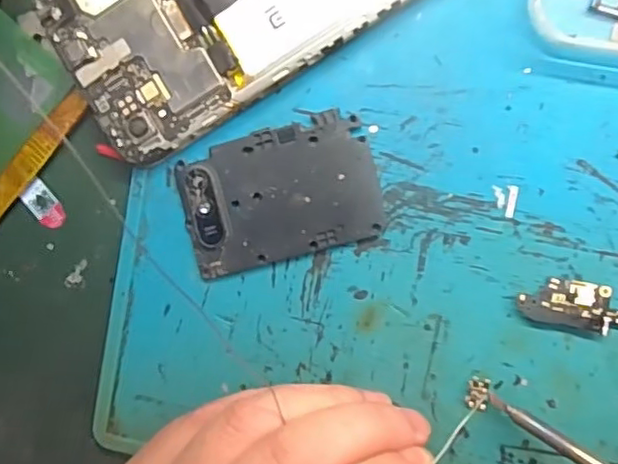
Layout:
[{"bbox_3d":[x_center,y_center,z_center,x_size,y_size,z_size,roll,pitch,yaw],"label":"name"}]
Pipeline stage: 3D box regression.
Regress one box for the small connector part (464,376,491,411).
[{"bbox_3d":[0.057,0.054,0.203,0.007,0.004,0.010,11,95,7],"label":"small connector part"}]

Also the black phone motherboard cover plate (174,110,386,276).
[{"bbox_3d":[-0.010,-0.013,0.209,0.066,0.005,0.043,-15,91,8],"label":"black phone motherboard cover plate"}]

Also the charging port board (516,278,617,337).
[{"bbox_3d":[0.090,0.025,0.197,0.042,0.005,0.015,9,95,7],"label":"charging port board"}]

